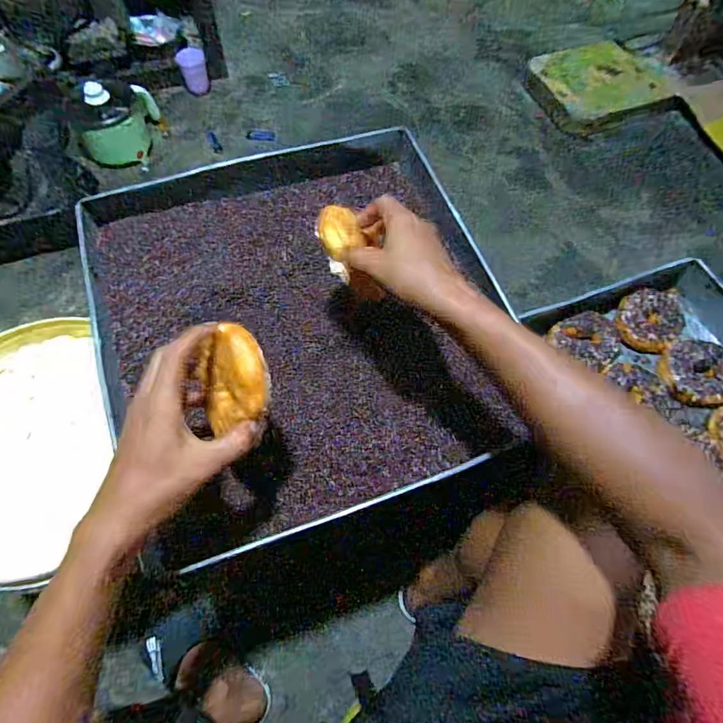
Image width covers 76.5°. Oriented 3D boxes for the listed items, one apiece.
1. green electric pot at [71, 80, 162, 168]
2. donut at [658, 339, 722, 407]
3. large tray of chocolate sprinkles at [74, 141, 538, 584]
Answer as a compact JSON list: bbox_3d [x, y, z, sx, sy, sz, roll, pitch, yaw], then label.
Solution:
[{"bbox_3d":[-0.618,-0.610,1.159,0.208,0.158,0.155,-19,67,-12],"label":"green electric pot"},{"bbox_3d":[0.486,0.014,0.659,0.098,0.026,0.095,-27,69,-15],"label":"donut"},{"bbox_3d":[-0.074,-0.074,0.553,0.441,0.060,0.495,-16,66,-10],"label":"large tray of chocolate sprinkles"}]

